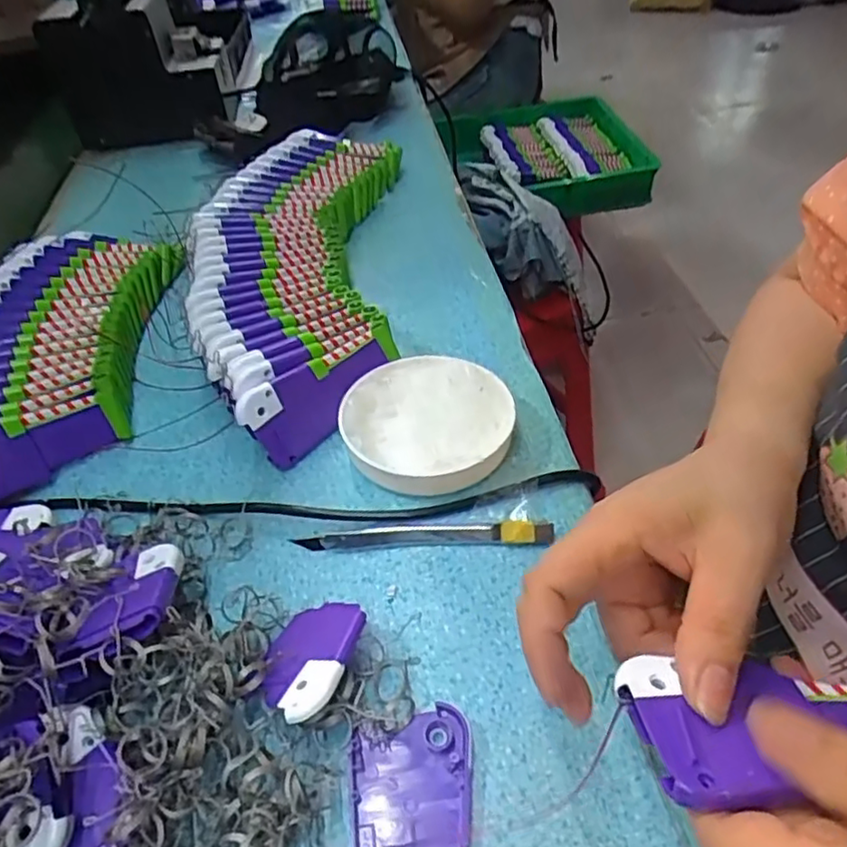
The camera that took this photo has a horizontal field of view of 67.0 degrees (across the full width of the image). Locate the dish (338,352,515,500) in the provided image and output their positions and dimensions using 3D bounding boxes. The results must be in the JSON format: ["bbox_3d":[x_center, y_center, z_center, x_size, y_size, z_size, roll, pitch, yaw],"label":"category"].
[{"bbox_3d":[0.002,0.001,0.404,0.104,0.028,0.102,-1,44,1],"label":"dish"}]

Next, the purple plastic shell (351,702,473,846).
[{"bbox_3d":[-0.004,0.154,0.271,0.051,0.007,0.059,-5,44,-3],"label":"purple plastic shell"}]

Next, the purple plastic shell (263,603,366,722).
[{"bbox_3d":[-0.055,0.106,0.296,0.051,0.017,0.061,-10,28,34],"label":"purple plastic shell"}]

